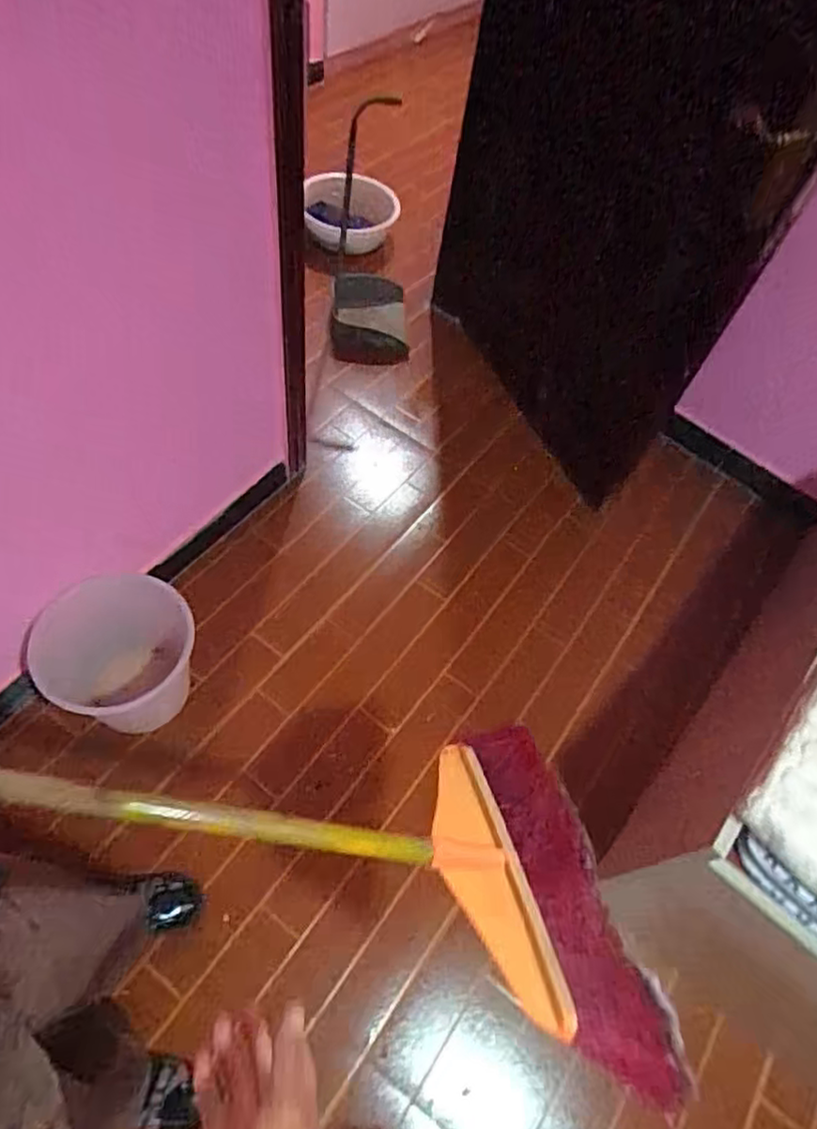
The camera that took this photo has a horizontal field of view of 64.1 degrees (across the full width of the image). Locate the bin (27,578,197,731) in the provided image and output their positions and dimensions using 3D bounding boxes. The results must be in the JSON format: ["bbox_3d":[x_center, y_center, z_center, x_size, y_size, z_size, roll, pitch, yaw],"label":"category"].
[{"bbox_3d":[-0.527,0.180,1.199,0.284,0.224,0.236,-30,68,-23],"label":"bin"}]

